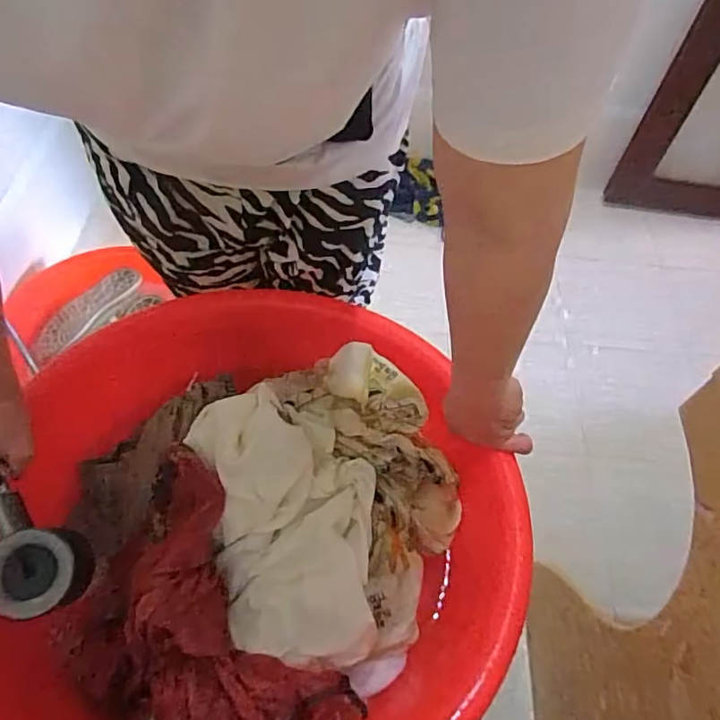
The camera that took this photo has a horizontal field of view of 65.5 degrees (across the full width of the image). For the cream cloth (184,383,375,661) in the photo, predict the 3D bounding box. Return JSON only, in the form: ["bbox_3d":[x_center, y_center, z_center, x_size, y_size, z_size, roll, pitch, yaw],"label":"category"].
[{"bbox_3d":[-0.066,0.152,0.554,0.160,0.073,0.252,-15,59,-12],"label":"cream cloth"}]

